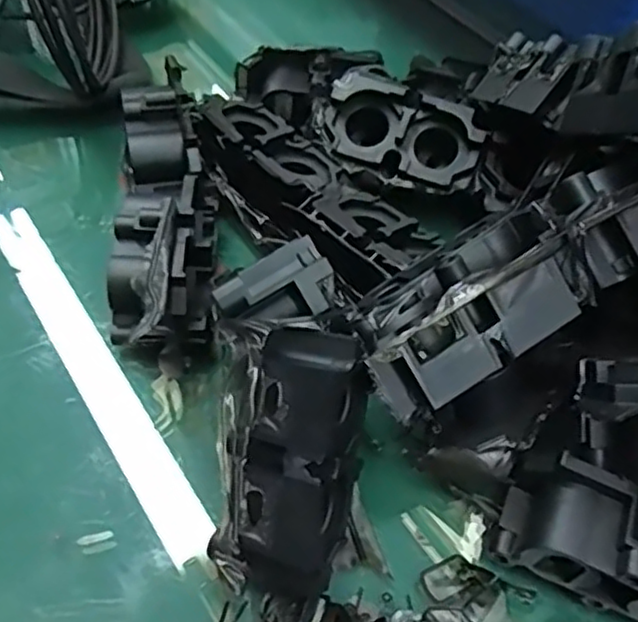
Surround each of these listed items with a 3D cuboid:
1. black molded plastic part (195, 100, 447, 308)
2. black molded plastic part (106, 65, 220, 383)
[{"bbox_3d":[-0.004,-0.073,0.387,0.068,0.033,0.172,-28,61,-24],"label":"black molded plastic part"},{"bbox_3d":[-0.089,-0.061,0.383,0.057,0.051,0.203,-1,54,-7],"label":"black molded plastic part"}]

